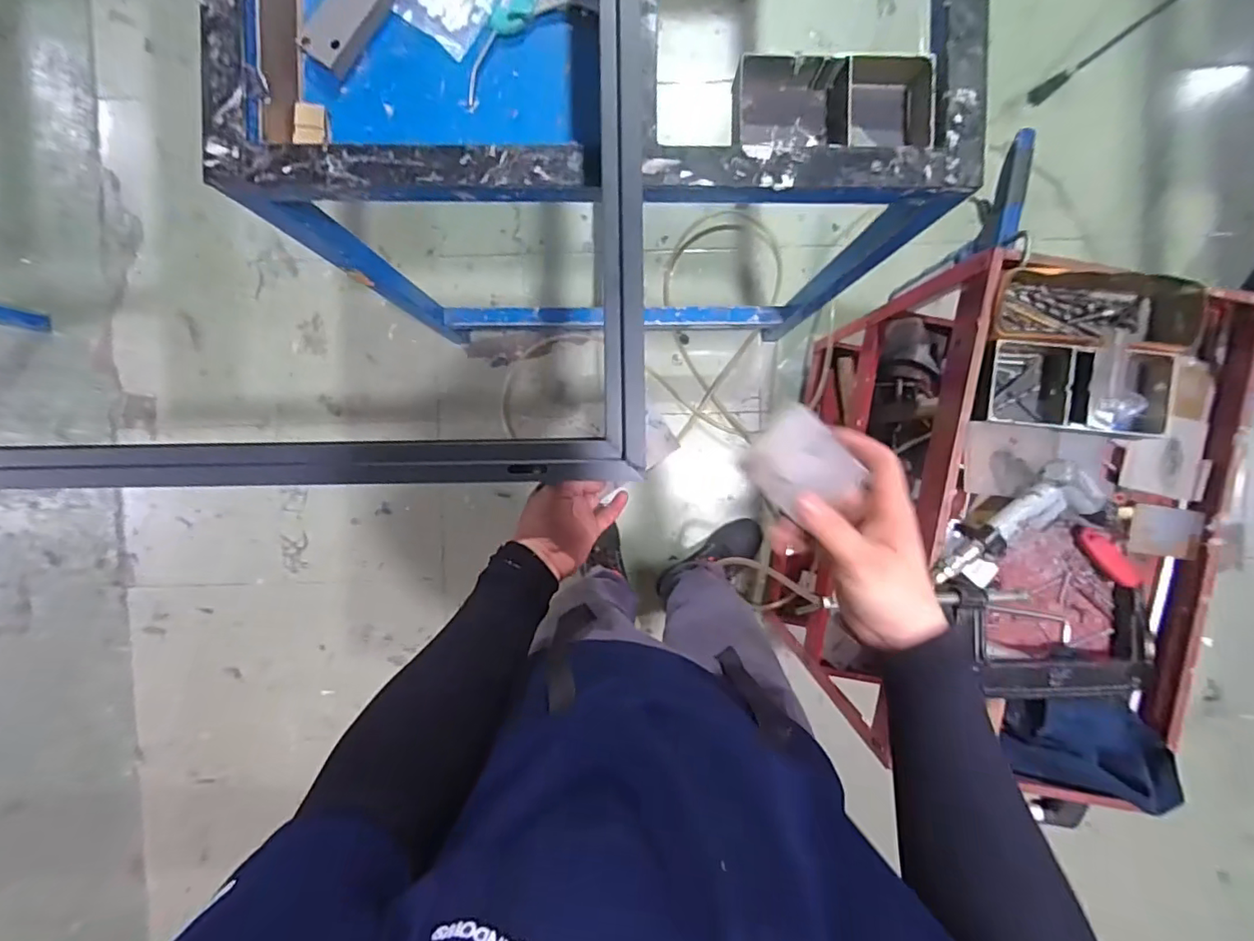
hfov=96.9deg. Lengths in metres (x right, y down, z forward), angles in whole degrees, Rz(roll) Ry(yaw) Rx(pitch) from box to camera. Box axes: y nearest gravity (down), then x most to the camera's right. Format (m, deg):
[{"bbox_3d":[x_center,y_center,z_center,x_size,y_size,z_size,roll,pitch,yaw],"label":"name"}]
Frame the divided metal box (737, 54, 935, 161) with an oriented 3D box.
[{"bbox_3d":[0.219,-0.386,0.602,0.208,0.062,0.113,-2,92,0],"label":"divided metal box"}]

